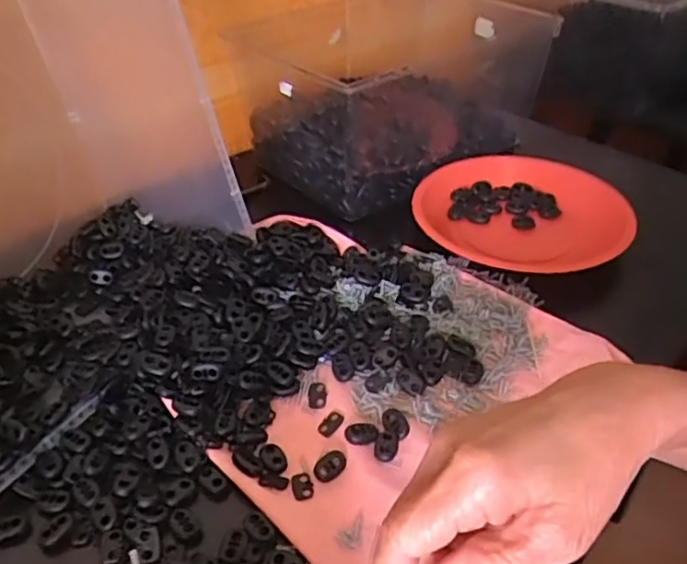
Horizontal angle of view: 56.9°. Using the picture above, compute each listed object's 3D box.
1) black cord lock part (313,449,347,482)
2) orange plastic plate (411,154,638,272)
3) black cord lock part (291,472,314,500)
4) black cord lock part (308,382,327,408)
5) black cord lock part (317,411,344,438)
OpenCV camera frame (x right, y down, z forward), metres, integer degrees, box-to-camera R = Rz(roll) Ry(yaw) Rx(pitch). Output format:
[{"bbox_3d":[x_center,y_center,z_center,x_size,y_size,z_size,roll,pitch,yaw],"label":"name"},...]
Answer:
[{"bbox_3d":[-0.008,0.113,0.393,0.015,0.005,0.022,29,46,33],"label":"black cord lock part"},{"bbox_3d":[0.166,-0.069,0.598,0.188,0.028,0.167,10,39,13],"label":"orange plastic plate"},{"bbox_3d":[-0.025,0.124,0.386,0.012,0.004,0.019,-8,38,-9],"label":"black cord lock part"},{"bbox_3d":[-0.018,0.079,0.437,0.013,0.007,0.019,-1,37,-1],"label":"black cord lock part"},{"bbox_3d":[-0.008,0.094,0.421,0.012,0.005,0.018,23,43,28],"label":"black cord lock part"}]

